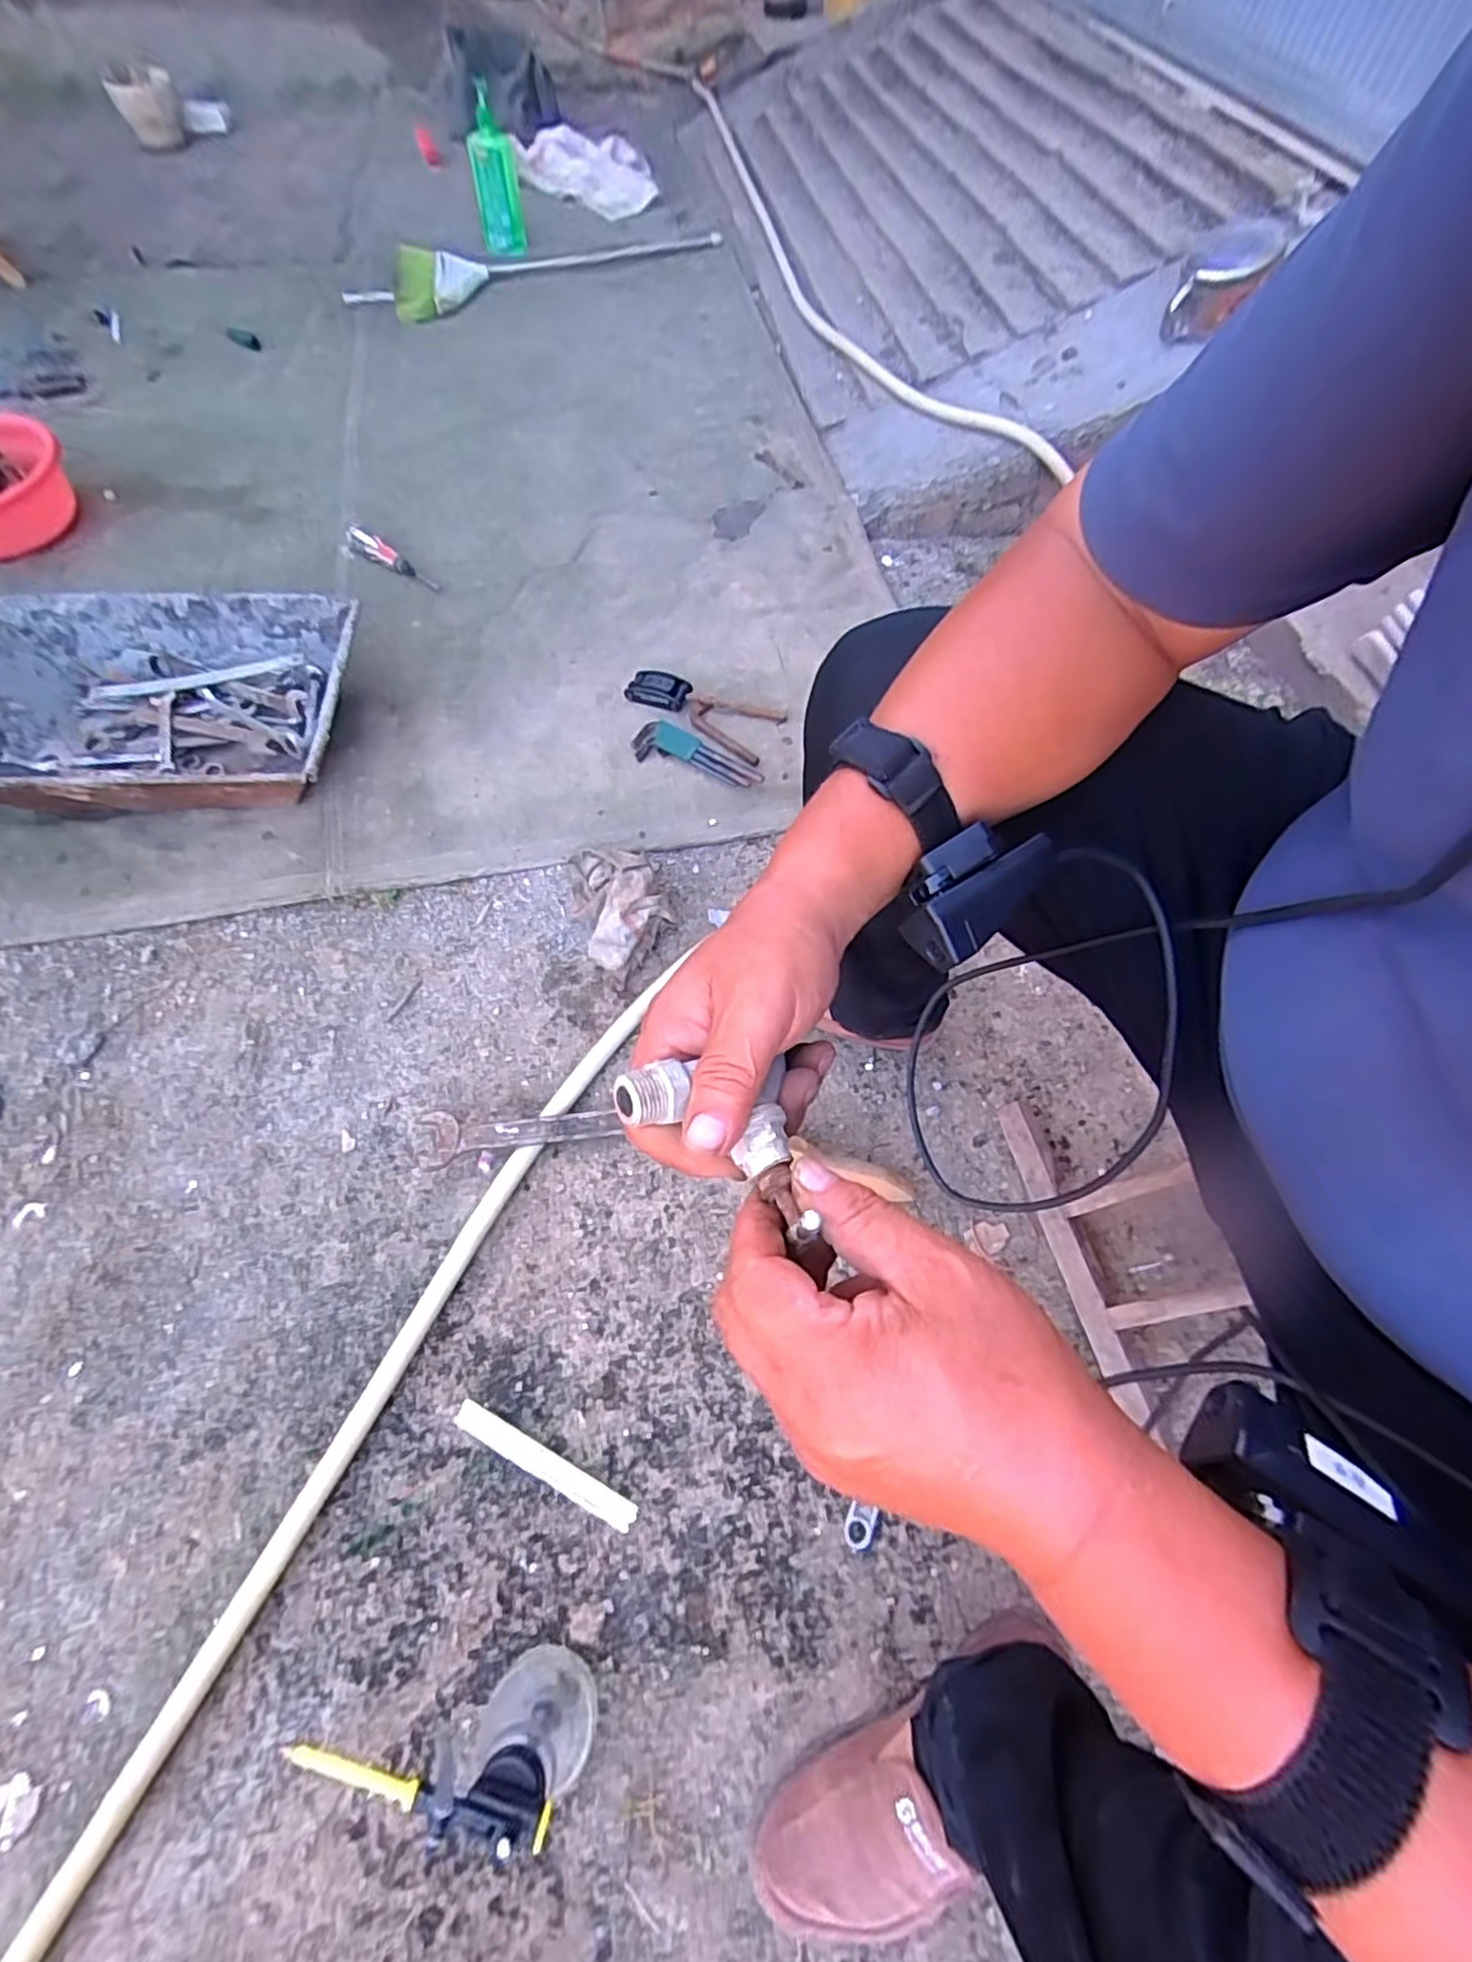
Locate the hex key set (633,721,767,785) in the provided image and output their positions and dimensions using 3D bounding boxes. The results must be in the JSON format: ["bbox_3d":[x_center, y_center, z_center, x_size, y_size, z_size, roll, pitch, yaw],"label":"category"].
[{"bbox_3d":[-0.049,-0.298,0.951,0.171,0.018,0.060,18,73,1],"label":"hex key set"}]

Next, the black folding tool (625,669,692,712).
[{"bbox_3d":[-0.109,-0.407,0.988,0.089,0.024,0.058,8,62,2],"label":"black folding tool"}]

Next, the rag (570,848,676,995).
[{"bbox_3d":[-0.134,-0.085,0.841,0.105,0.071,0.183,-17,65,-15],"label":"rag"}]

